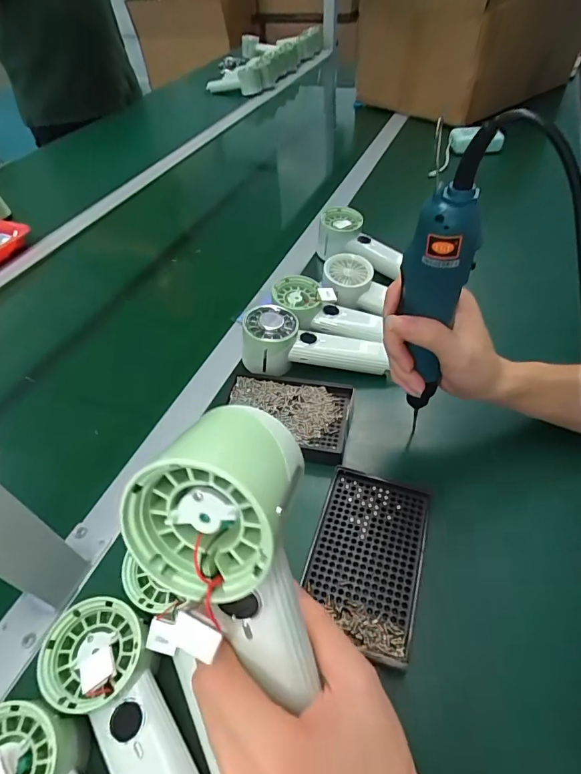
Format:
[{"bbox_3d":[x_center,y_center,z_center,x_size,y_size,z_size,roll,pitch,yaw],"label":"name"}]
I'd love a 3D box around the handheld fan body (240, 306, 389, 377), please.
[{"bbox_3d":[0.028,-0.049,0.510,0.173,0.060,0.060,9,48,-7],"label":"handheld fan body"}]

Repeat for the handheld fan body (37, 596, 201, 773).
[{"bbox_3d":[-0.086,0.224,0.265,0.063,0.061,0.185,-36,55,-25],"label":"handheld fan body"}]

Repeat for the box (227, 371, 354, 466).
[{"bbox_3d":[-0.005,0.031,0.457,0.136,0.023,0.096,10,50,13],"label":"box"}]

